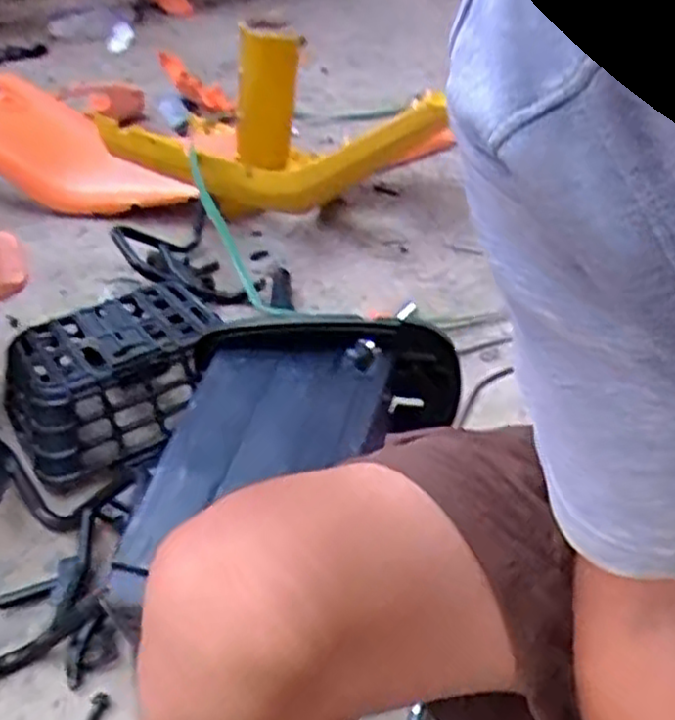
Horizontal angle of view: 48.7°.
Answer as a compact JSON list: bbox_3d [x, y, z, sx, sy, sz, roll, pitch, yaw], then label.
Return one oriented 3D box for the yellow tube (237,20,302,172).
[{"bbox_3d":[-0.127,-0.485,1.393,0.106,0.222,0.096,5,4,6],"label":"yellow tube"}]

